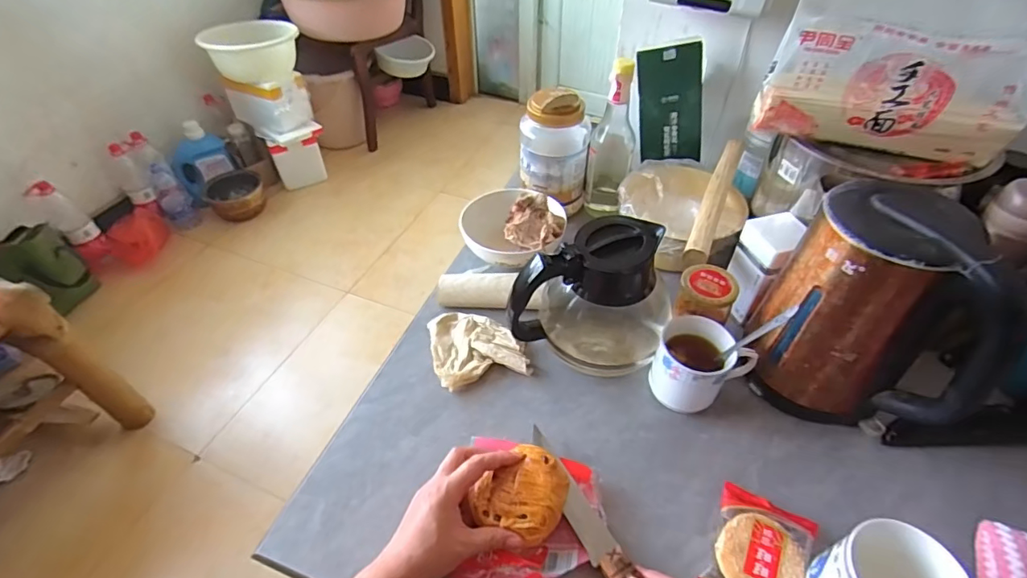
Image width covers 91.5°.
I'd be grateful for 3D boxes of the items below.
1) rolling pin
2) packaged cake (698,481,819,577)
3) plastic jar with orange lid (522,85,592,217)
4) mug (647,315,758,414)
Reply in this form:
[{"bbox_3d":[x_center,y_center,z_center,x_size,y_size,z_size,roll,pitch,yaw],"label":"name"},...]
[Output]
[{"bbox_3d":[0.279,-0.125,0.693,0.029,0.032,0.276,19,49,18],"label":"rolling pin"},{"bbox_3d":[0.233,0.251,0.472,0.084,0.019,0.108,22,50,20],"label":"packaged cake"},{"bbox_3d":[0.063,-0.217,0.770,0.103,0.185,0.091,4,46,5],"label":"plastic jar with orange lid"},{"bbox_3d":[0.203,0.097,0.564,0.093,0.096,0.087,28,53,25],"label":"mug"}]

